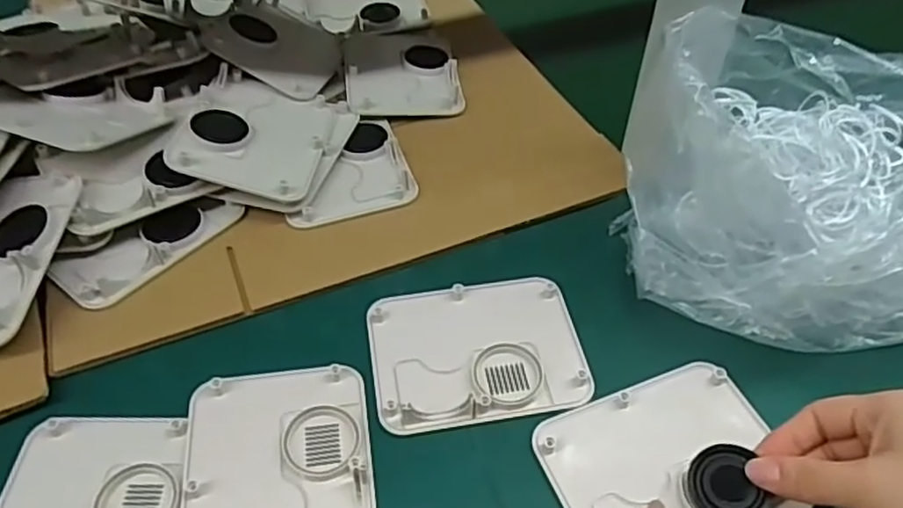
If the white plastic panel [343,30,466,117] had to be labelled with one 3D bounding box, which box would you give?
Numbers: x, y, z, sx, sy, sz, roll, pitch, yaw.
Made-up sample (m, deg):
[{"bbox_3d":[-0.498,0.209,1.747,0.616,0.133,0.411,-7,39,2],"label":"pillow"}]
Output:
[{"bbox_3d":[-0.044,-0.164,0.591,0.095,0.009,0.129,-5,50,-6],"label":"white plastic panel"}]

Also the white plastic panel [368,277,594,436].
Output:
[{"bbox_3d":[0.016,0.057,0.412,0.126,0.007,0.094,-7,51,-8],"label":"white plastic panel"}]

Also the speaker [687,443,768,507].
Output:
[{"bbox_3d":[0.138,0.119,0.347,0.031,0.016,0.039,-18,67,7],"label":"speaker"}]

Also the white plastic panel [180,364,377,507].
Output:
[{"bbox_3d":[-0.091,0.116,0.356,0.096,0.008,0.124,-6,51,-8],"label":"white plastic panel"}]

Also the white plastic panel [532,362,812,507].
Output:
[{"bbox_3d":[0.117,0.110,0.360,0.123,0.015,0.096,-16,53,-15],"label":"white plastic panel"}]

